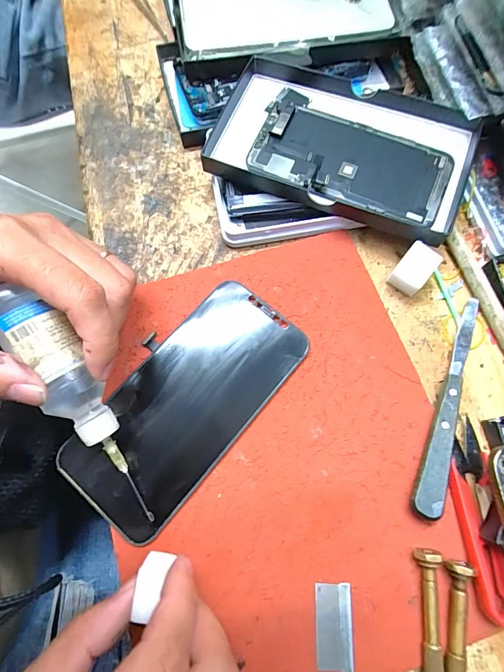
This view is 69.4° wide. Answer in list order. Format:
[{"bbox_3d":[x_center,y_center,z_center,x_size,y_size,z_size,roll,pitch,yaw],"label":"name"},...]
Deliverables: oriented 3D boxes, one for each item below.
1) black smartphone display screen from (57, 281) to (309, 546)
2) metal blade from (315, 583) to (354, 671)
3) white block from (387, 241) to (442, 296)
[{"bbox_3d":[-0.039,0.039,0.225,0.077,0.012,0.156,36,74,12],"label":"black smartphone display screen"},{"bbox_3d":[0.043,0.152,0.190,0.019,0.004,0.038,1,72,1],"label":"metal blade"},{"bbox_3d":[0.109,-0.045,0.246,0.022,0.015,0.031,34,103,5],"label":"white block"}]

